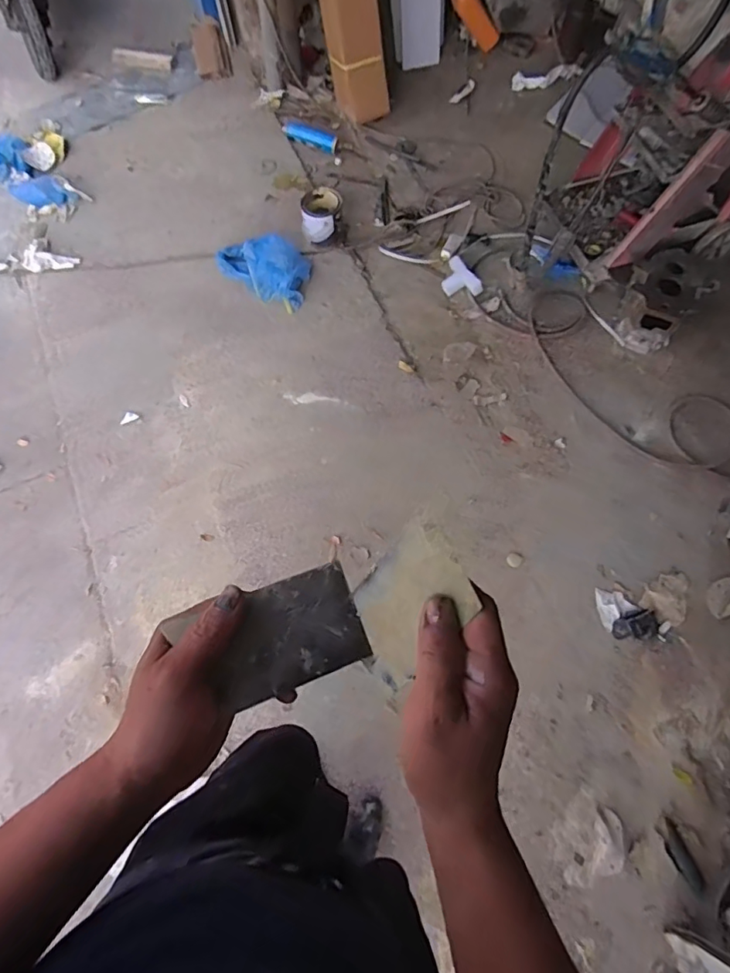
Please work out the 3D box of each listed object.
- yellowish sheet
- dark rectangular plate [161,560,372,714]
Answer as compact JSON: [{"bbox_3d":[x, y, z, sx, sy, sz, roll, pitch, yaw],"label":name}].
[{"bbox_3d":[0.027,0.085,0.361,0.068,0.005,0.112,48,122,25],"label":"yellowish sheet"},{"bbox_3d":[-0.067,0.108,0.372,0.127,0.008,0.074,-16,78,-18],"label":"dark rectangular plate"}]

